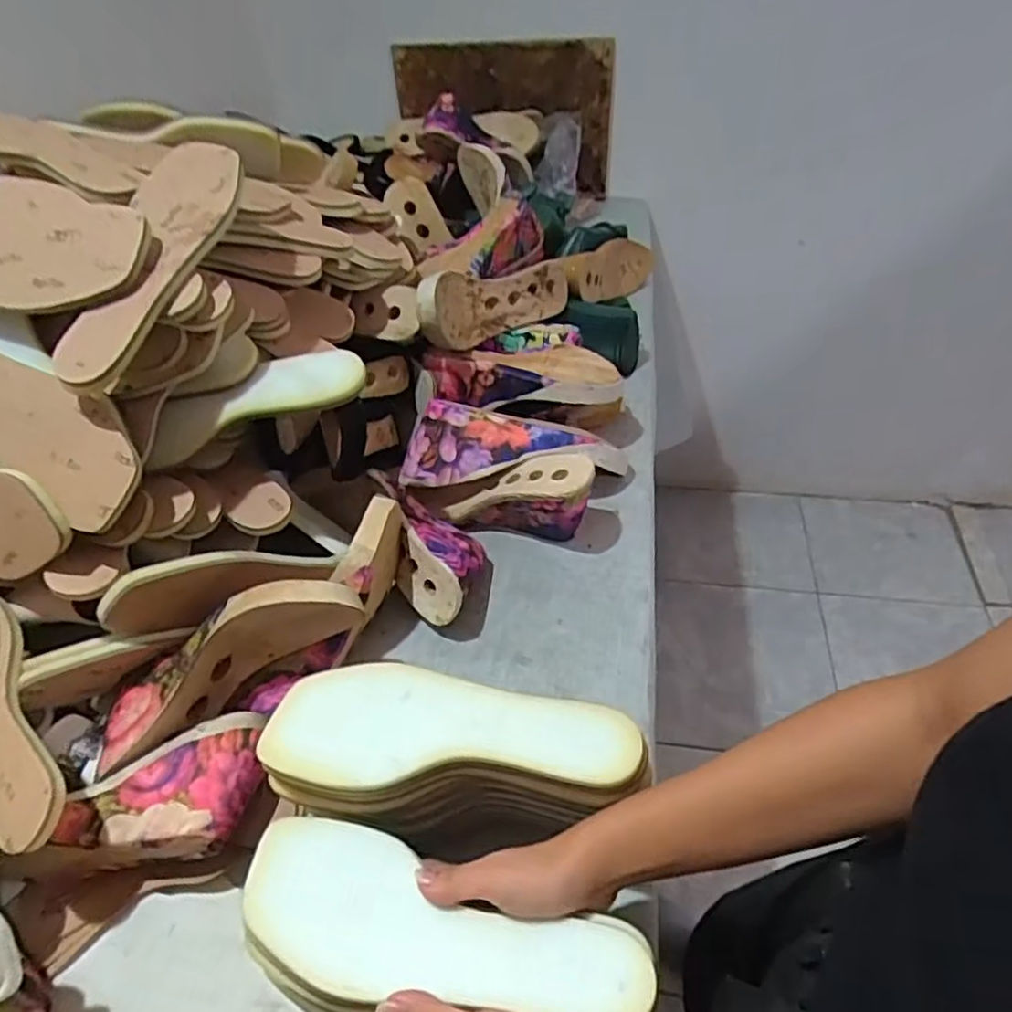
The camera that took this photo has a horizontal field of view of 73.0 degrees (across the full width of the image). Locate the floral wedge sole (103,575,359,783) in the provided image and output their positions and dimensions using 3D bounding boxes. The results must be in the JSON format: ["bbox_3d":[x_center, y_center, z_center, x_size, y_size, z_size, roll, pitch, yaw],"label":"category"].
[{"bbox_3d":[-0.216,0.124,0.540,0.219,0.084,0.063,-33,51,-7],"label":"floral wedge sole"}]

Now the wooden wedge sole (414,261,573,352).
[{"bbox_3d":[-0.019,-0.236,0.781,0.068,0.082,0.239,34,42,31],"label":"wooden wedge sole"}]

